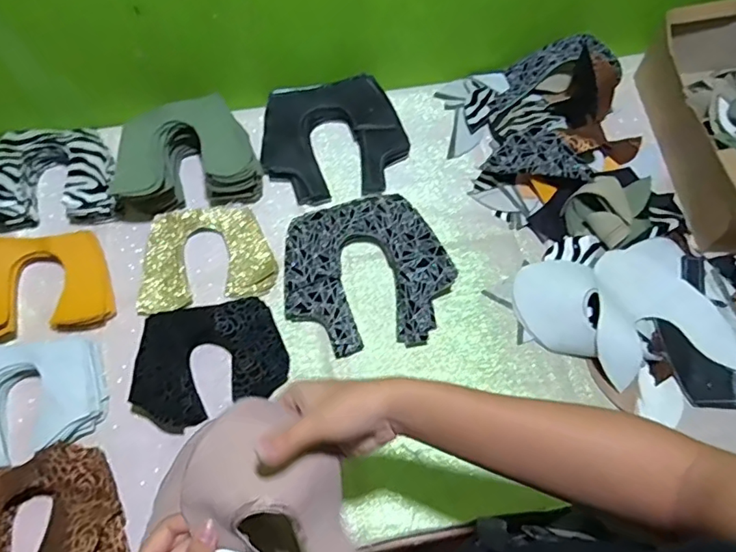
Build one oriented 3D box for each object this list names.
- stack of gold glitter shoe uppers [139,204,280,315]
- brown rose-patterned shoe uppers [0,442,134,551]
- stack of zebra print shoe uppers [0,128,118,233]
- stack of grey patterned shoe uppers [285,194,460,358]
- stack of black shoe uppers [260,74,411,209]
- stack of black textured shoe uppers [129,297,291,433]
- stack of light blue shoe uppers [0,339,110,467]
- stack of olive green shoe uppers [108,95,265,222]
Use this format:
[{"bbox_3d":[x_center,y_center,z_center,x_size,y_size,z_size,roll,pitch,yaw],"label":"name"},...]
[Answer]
[{"bbox_3d":[-0.199,-0.029,0.647,0.159,0.017,0.129,-11,63,-6],"label":"stack of gold glitter shoe uppers"},{"bbox_3d":[-0.317,0.240,0.495,0.163,0.034,0.134,-10,63,-6],"label":"brown rose-patterned shoe uppers"},{"bbox_3d":[-0.404,-0.132,0.671,0.161,0.044,0.136,-8,62,-5],"label":"stack of zebra print shoe uppers"},{"bbox_3d":[0.001,-0.005,0.627,0.194,0.030,0.187,-7,62,-5],"label":"stack of grey patterned shoe uppers"},{"bbox_3d":[-0.048,-0.190,0.721,0.193,0.029,0.183,-12,63,-7],"label":"stack of black shoe uppers"},{"bbox_3d":[-0.170,0.093,0.571,0.158,0.030,0.125,-8,62,-5],"label":"stack of black textured shoe uppers"},{"bbox_3d":[-0.359,0.128,0.548,0.153,0.038,0.125,-8,62,-5],"label":"stack of light blue shoe uppers"},{"bbox_3d":[-0.238,-0.159,0.678,0.180,0.067,0.152,-12,63,-7],"label":"stack of olive green shoe uppers"}]

